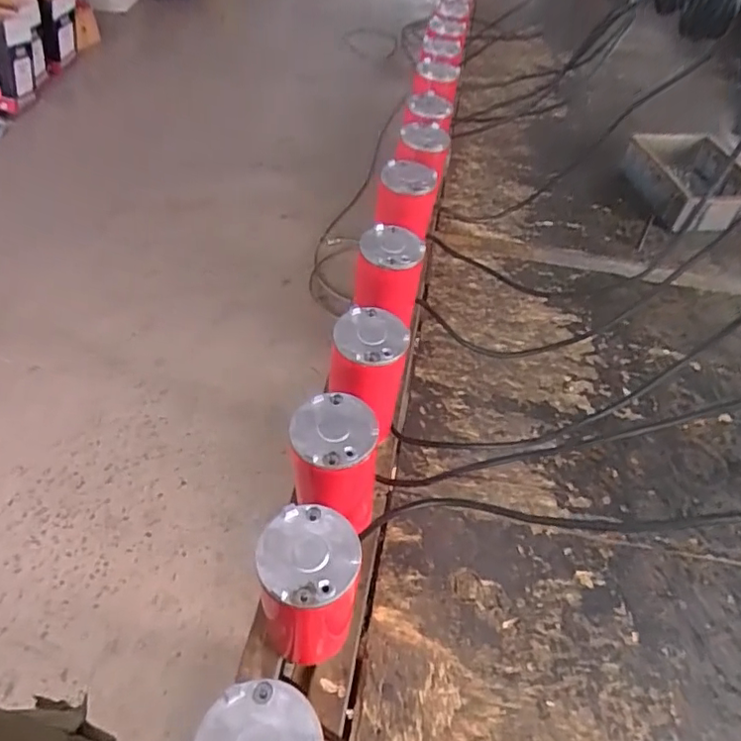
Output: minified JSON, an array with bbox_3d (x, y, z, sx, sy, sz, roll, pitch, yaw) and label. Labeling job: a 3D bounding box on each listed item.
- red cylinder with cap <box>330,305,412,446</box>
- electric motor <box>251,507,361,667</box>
[{"bbox_3d":[-0.008,0.019,0.614,0.079,0.178,0.071,1,49,-4],"label":"red cylinder with cap"},{"bbox_3d":[-0.053,0.189,0.465,0.079,0.174,0.078,3,49,-4],"label":"electric motor"}]

